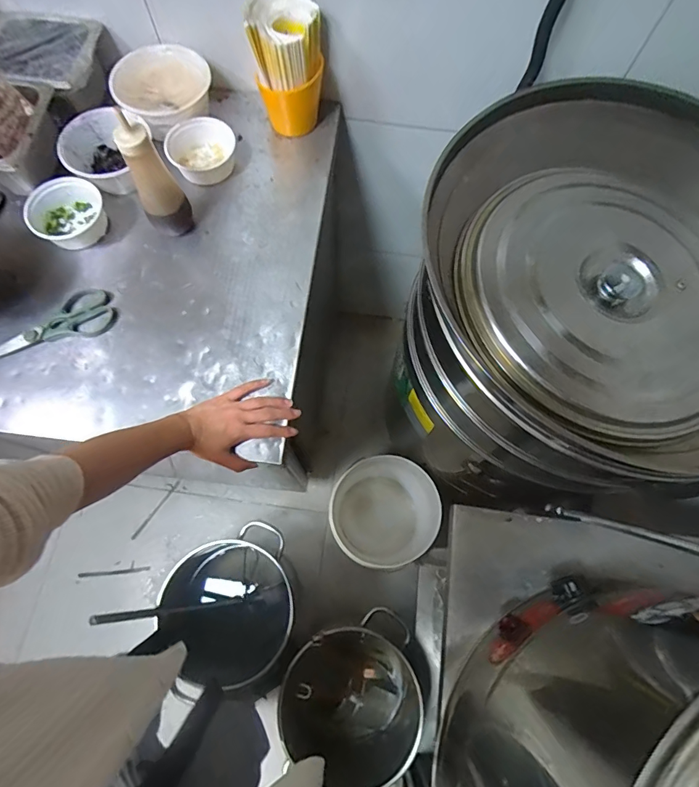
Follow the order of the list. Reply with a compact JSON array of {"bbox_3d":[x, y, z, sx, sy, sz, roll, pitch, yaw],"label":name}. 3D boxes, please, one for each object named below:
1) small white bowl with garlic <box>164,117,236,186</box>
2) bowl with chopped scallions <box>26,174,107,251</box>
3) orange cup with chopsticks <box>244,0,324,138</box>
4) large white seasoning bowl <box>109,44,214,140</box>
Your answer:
[{"bbox_3d":[-0.263,-0.435,0.785,0.118,0.043,0.113,1,71,-2],"label":"small white bowl with garlic"},{"bbox_3d":[-0.475,-0.300,0.738,0.119,0.047,0.116,1,71,-2],"label":"bowl with chopped scallions"},{"bbox_3d":[-0.106,-0.570,0.762,0.112,0.179,0.103,-9,72,-5],"label":"orange cup with chopsticks"},{"bbox_3d":[-0.338,-0.552,0.808,0.168,0.083,0.163,1,71,-2],"label":"large white seasoning bowl"}]

